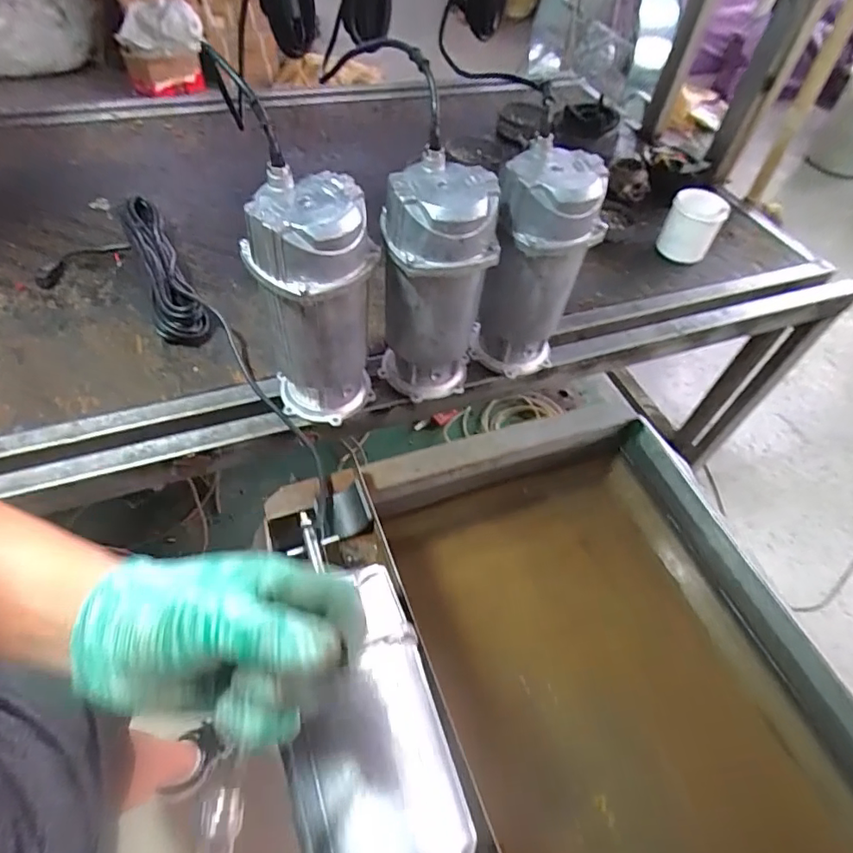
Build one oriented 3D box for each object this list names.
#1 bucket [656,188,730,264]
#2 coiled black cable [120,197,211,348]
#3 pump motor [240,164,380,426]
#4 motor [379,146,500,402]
[{"bbox_3d":[0.502,-0.381,1.007,0.095,0.114,0.089,3,52,-3],"label":"bucket"},{"bbox_3d":[-0.444,-0.270,0.878,0.079,0.052,0.375,-22,57,-21],"label":"coiled black cable"},{"bbox_3d":[-0.128,-0.138,0.648,0.116,0.295,0.122,3,52,-3],"label":"pump motor"},{"bbox_3d":[0.010,-0.170,0.688,0.135,0.292,0.109,2,52,-4],"label":"motor"}]

